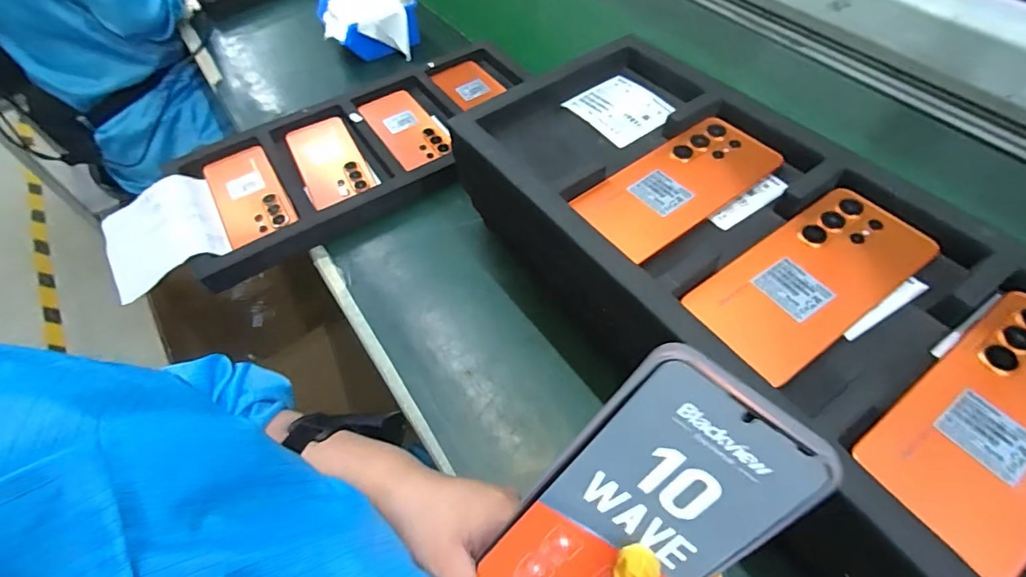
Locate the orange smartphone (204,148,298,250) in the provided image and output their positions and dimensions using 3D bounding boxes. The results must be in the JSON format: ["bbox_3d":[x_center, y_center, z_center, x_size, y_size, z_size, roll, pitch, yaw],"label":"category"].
[{"bbox_3d":[-0.326,-0.116,0.578,0.078,0.010,0.166,-27,59,-17],"label":"orange smartphone"}]

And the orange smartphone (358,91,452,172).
[{"bbox_3d":[-0.146,-0.218,0.639,0.079,0.008,0.174,-28,60,-18],"label":"orange smartphone"}]

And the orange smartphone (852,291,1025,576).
[{"bbox_3d":[0.266,0.070,0.252,0.165,0.015,0.074,-30,61,-19],"label":"orange smartphone"}]

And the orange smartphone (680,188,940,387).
[{"bbox_3d":[0.199,-0.009,0.312,0.164,0.016,0.077,-29,60,-18],"label":"orange smartphone"}]

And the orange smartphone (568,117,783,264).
[{"bbox_3d":[0.132,-0.085,0.374,0.159,0.016,0.078,-32,61,-20],"label":"orange smartphone"}]

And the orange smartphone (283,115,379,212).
[{"bbox_3d":[-0.240,-0.168,0.610,0.079,0.012,0.168,-24,59,-16],"label":"orange smartphone"}]

